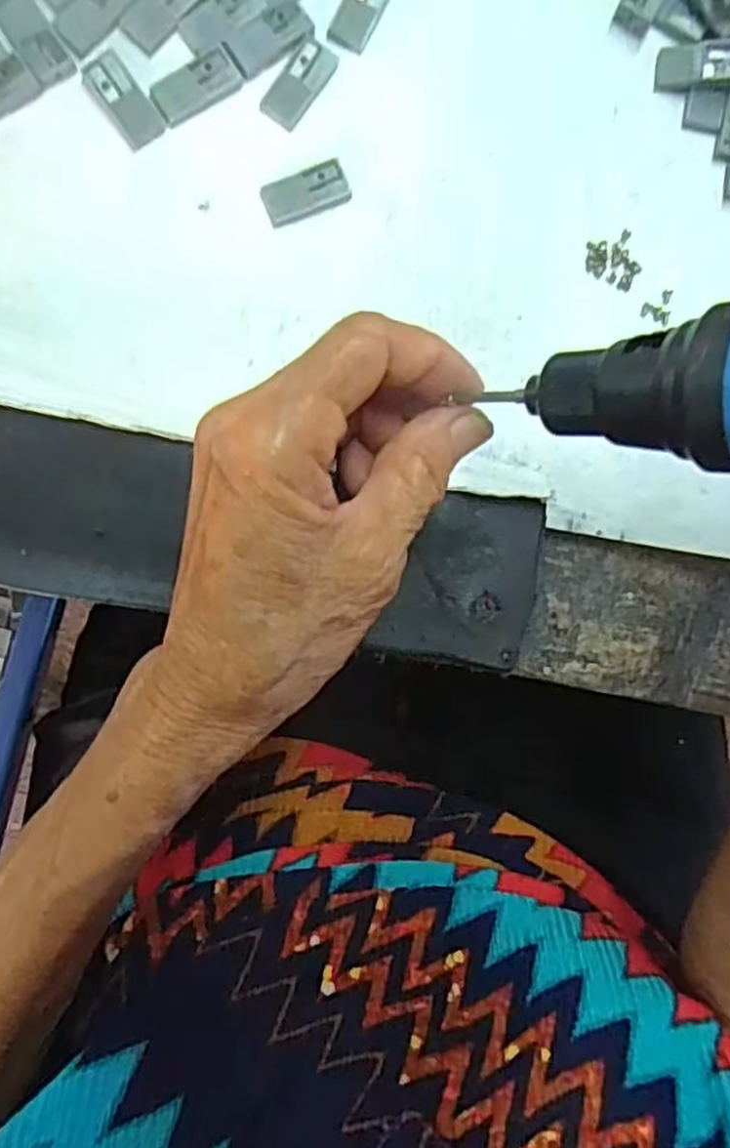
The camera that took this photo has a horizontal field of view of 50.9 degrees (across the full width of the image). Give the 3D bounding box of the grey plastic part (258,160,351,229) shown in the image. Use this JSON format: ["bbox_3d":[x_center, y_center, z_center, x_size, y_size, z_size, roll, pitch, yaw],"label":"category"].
[{"bbox_3d":[-0.019,-0.125,0.251,0.028,0.004,0.014,-24,93,-6],"label":"grey plastic part"}]

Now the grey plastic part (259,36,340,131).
[{"bbox_3d":[-0.021,-0.161,0.250,0.014,0.004,0.029,33,87,-6],"label":"grey plastic part"}]

